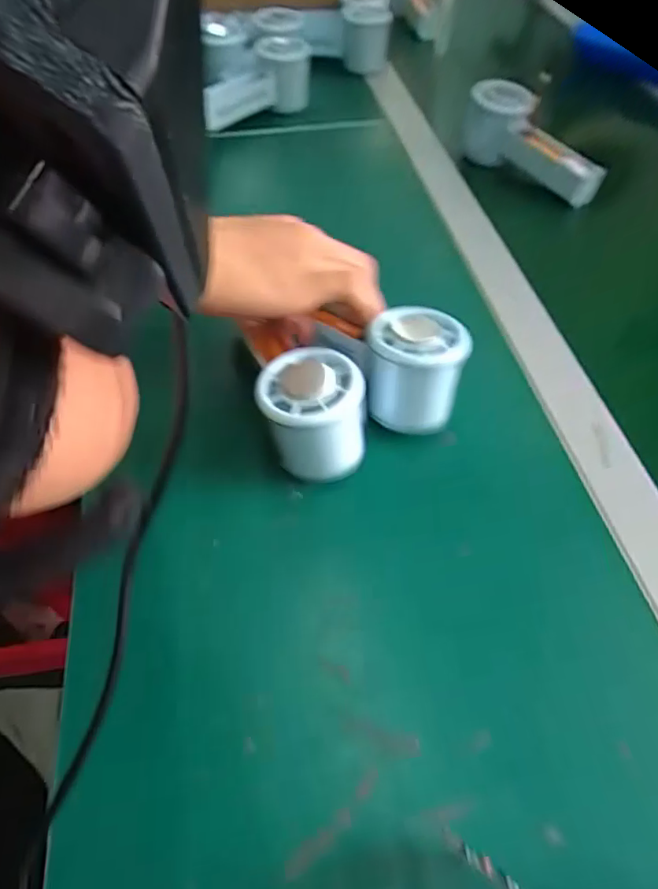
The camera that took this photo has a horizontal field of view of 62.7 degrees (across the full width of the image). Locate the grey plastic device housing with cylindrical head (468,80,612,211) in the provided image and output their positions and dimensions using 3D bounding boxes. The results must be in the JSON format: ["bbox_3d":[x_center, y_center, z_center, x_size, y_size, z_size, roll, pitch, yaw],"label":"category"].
[{"bbox_3d":[0.183,-0.275,0.505,0.147,0.061,0.062,44,68,10],"label":"grey plastic device housing with cylindrical head"}]

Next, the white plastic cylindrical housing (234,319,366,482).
[{"bbox_3d":[-0.008,-0.017,0.310,0.056,0.058,0.056,-2,55,4],"label":"white plastic cylindrical housing"}]

